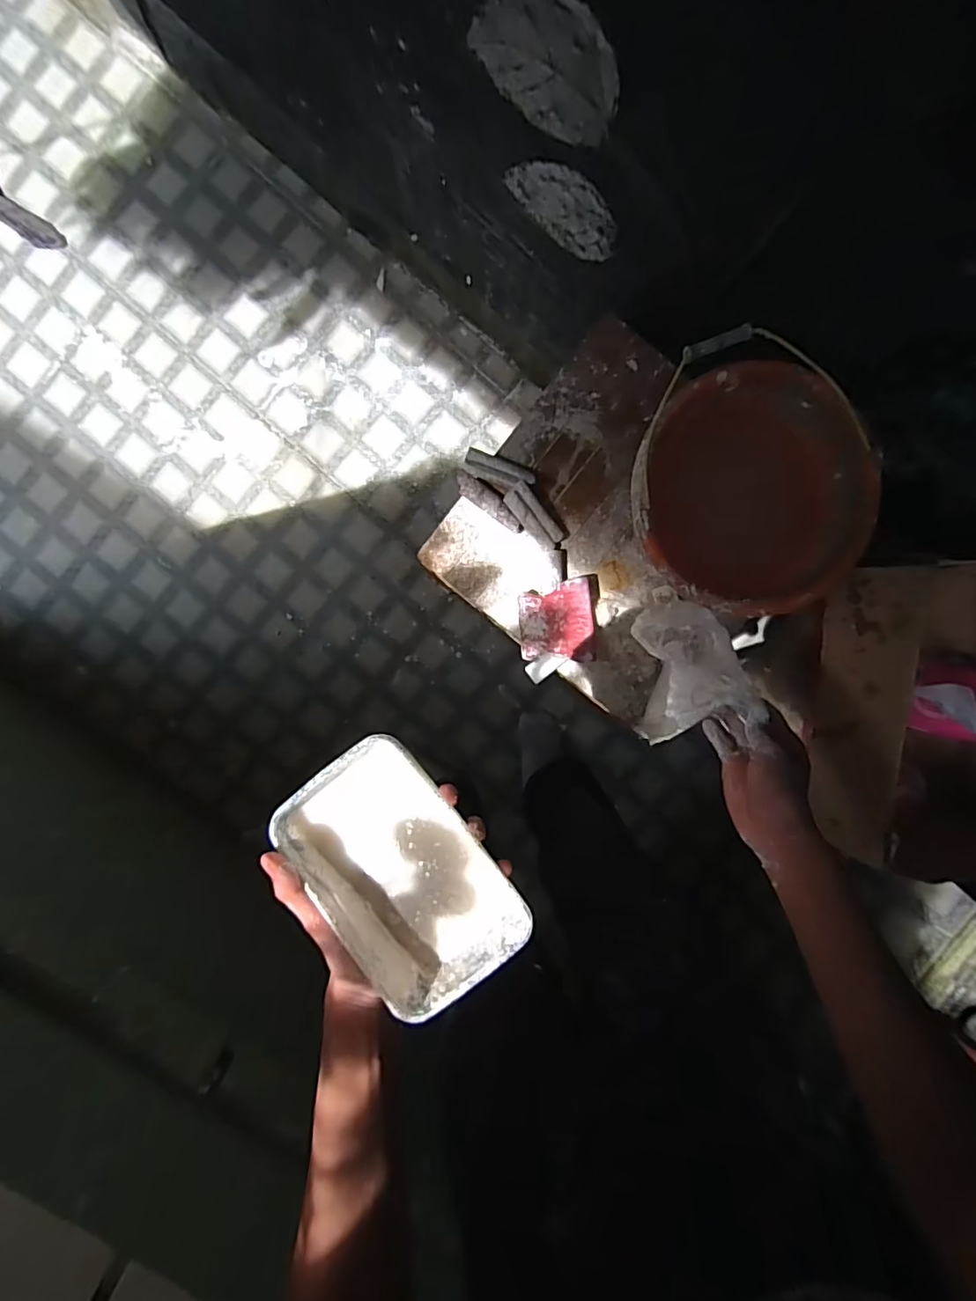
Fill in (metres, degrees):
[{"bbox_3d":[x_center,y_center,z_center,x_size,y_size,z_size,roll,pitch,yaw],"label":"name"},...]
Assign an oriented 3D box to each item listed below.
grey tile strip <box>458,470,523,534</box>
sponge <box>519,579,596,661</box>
[{"bbox_3d":[0.004,-0.216,0.778,0.119,0.020,0.031,35,93,-5],"label":"grey tile strip"},{"bbox_3d":[0.102,-0.044,0.796,0.104,0.035,0.116,-3,95,-2],"label":"sponge"}]

